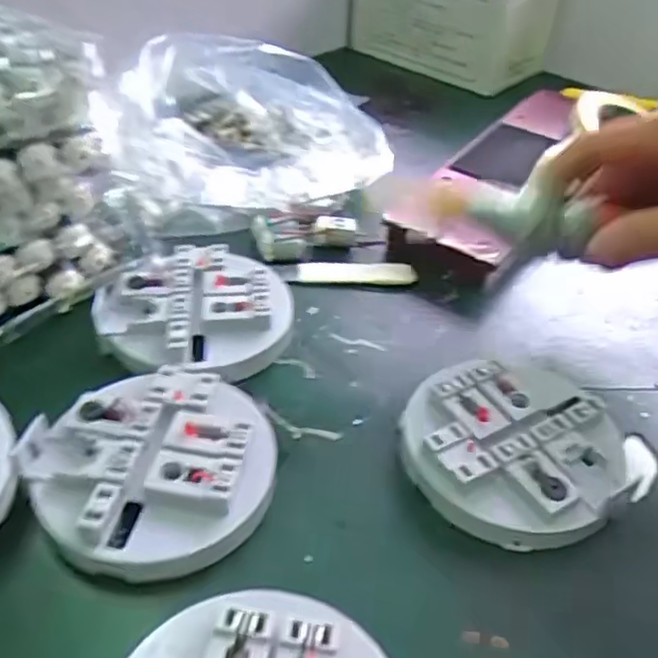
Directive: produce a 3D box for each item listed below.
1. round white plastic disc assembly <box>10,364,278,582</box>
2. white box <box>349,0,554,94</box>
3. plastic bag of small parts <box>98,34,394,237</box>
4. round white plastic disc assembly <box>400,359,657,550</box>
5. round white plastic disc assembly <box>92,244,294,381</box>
[{"bbox_3d":[-0.077,0.062,0.304,0.103,0.025,0.095,7,38,-5],"label":"round white plastic disc assembly"},{"bbox_3d":[0.126,-0.338,0.724,0.202,0.097,0.130,32,47,28],"label":"white box"},{"bbox_3d":[-0.058,-0.146,0.503,0.192,0.071,0.157,-2,41,-8],"label":"plastic bag of small parts"},{"bbox_3d":[0.095,0.055,0.328,0.113,0.025,0.098,-17,46,-31],"label":"round white plastic disc assembly"},{"bbox_3d":[-0.074,-0.010,0.384,0.102,0.023,0.096,7,38,-5],"label":"round white plastic disc assembly"}]

